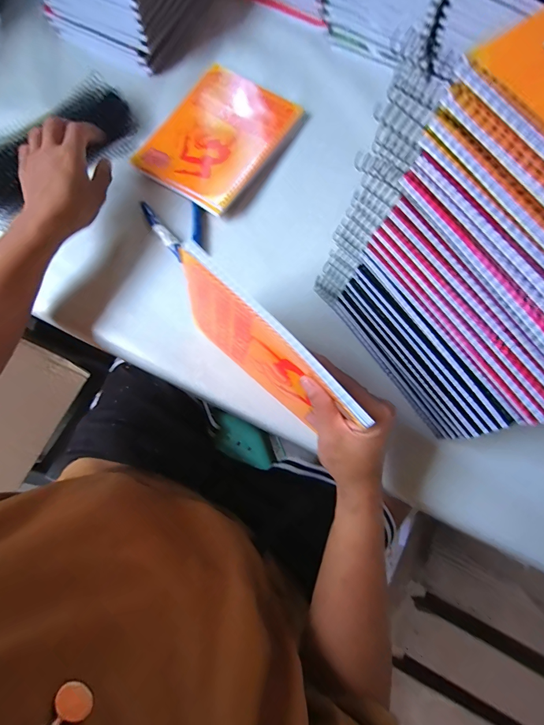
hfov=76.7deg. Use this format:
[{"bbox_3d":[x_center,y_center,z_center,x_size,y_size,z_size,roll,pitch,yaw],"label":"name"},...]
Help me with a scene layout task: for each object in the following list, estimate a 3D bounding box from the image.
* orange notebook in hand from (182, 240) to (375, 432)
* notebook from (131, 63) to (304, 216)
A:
[{"bbox_3d":[-0.012,-0.011,0.329,0.203,0.138,0.011,44,66,3],"label":"orange notebook in hand"},{"bbox_3d":[-0.070,-0.302,0.454,0.146,0.008,0.202,34,80,6],"label":"notebook"}]

